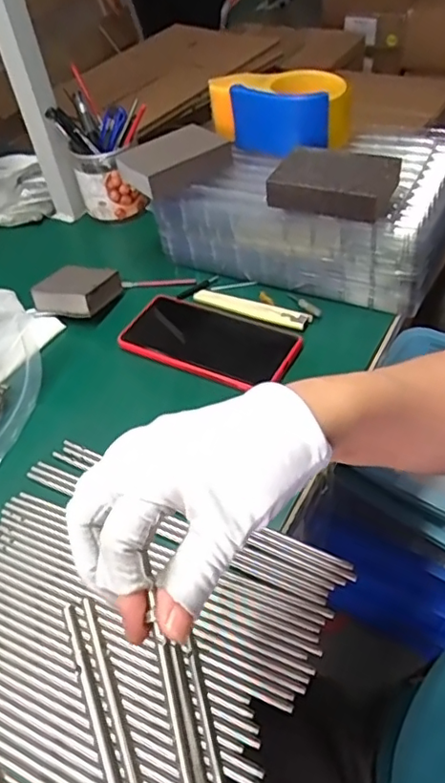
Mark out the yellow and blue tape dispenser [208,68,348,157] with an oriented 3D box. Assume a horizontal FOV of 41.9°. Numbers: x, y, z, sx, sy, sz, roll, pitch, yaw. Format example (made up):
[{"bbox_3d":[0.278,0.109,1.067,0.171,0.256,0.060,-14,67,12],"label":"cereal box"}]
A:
[{"bbox_3d":[0.060,-0.291,0.606,0.133,0.065,0.066,21,52,23],"label":"yellow and blue tape dispenser"}]

